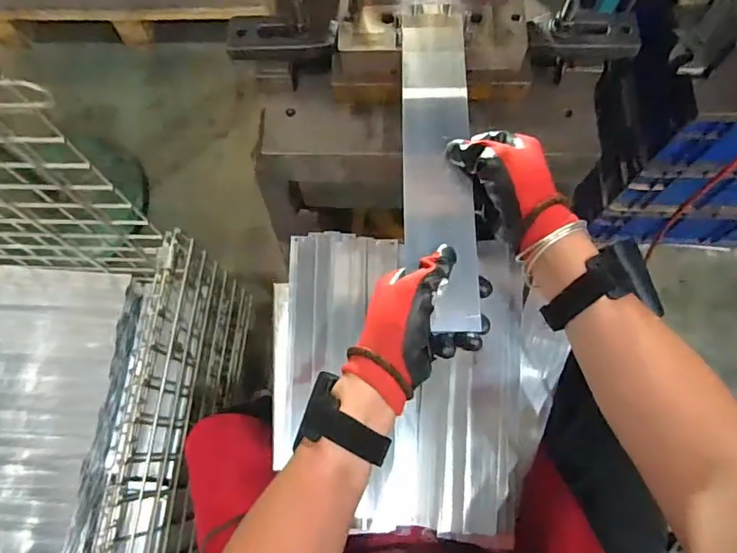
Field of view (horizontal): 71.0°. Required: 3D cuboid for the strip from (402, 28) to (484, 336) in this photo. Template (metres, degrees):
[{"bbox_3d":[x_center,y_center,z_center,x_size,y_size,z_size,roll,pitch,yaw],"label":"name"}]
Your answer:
[{"bbox_3d":[0.063,-0.104,0.473,0.062,0.007,0.300,-1,72,4],"label":"strip"}]

